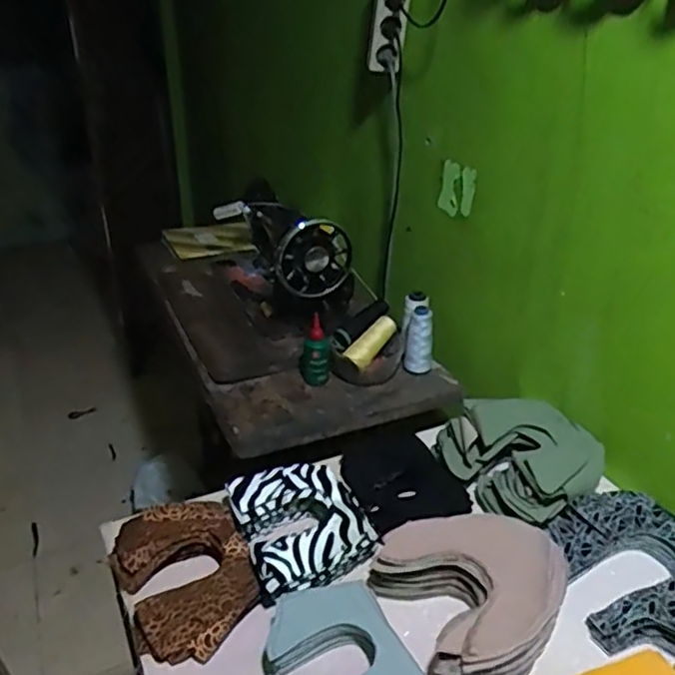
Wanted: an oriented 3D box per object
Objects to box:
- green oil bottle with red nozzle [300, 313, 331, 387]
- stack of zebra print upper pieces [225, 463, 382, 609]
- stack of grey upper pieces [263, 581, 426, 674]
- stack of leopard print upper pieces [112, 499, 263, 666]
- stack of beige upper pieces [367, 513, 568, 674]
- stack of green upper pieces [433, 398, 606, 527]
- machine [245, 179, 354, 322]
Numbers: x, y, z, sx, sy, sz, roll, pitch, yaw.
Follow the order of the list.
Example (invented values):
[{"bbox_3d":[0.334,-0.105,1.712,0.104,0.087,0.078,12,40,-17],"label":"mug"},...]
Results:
[{"bbox_3d":[-0.037,0.020,1.069,0.047,0.108,0.053,-2,29,-6],"label":"green oil bottle with red nozzle"},{"bbox_3d":[-0.041,0.216,0.762,0.145,0.055,0.162,-14,31,-23],"label":"stack of zebra print upper pieces"},{"bbox_3d":[0.000,0.303,0.617,0.126,0.035,0.162,-17,33,-29],"label":"stack of grey upper pieces"},{"bbox_3d":[-0.162,0.251,0.712,0.133,0.035,0.187,-13,32,-24],"label":"stack of leopard print upper pieces"},{"bbox_3d":[0.145,0.256,0.676,0.178,0.054,0.175,-11,31,-21],"label":"stack of beige upper pieces"},{"bbox_3d":[0.238,0.146,0.850,0.168,0.075,0.187,-24,37,-37],"label":"stack of green upper pieces"},{"bbox_3d":[-0.072,-0.173,1.244,0.148,0.187,0.316,-8,30,-15],"label":"machine"}]

